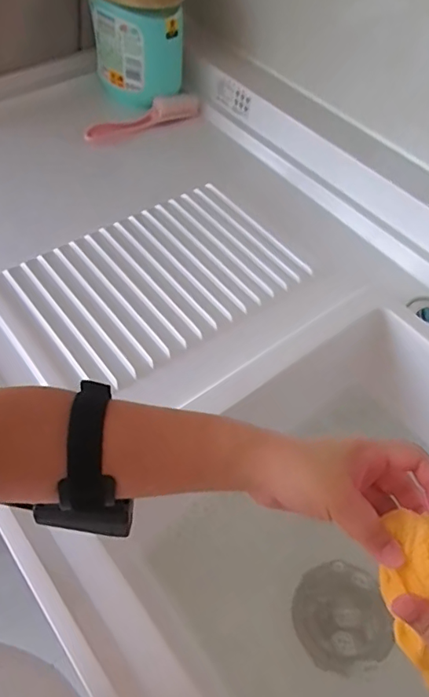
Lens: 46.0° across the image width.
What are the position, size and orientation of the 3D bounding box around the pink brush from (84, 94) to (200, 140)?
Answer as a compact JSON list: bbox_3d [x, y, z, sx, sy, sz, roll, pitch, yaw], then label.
[{"bbox_3d":[-0.113,-0.364,0.792,0.189,0.028,0.028,-23,60,-18],"label":"pink brush"}]

